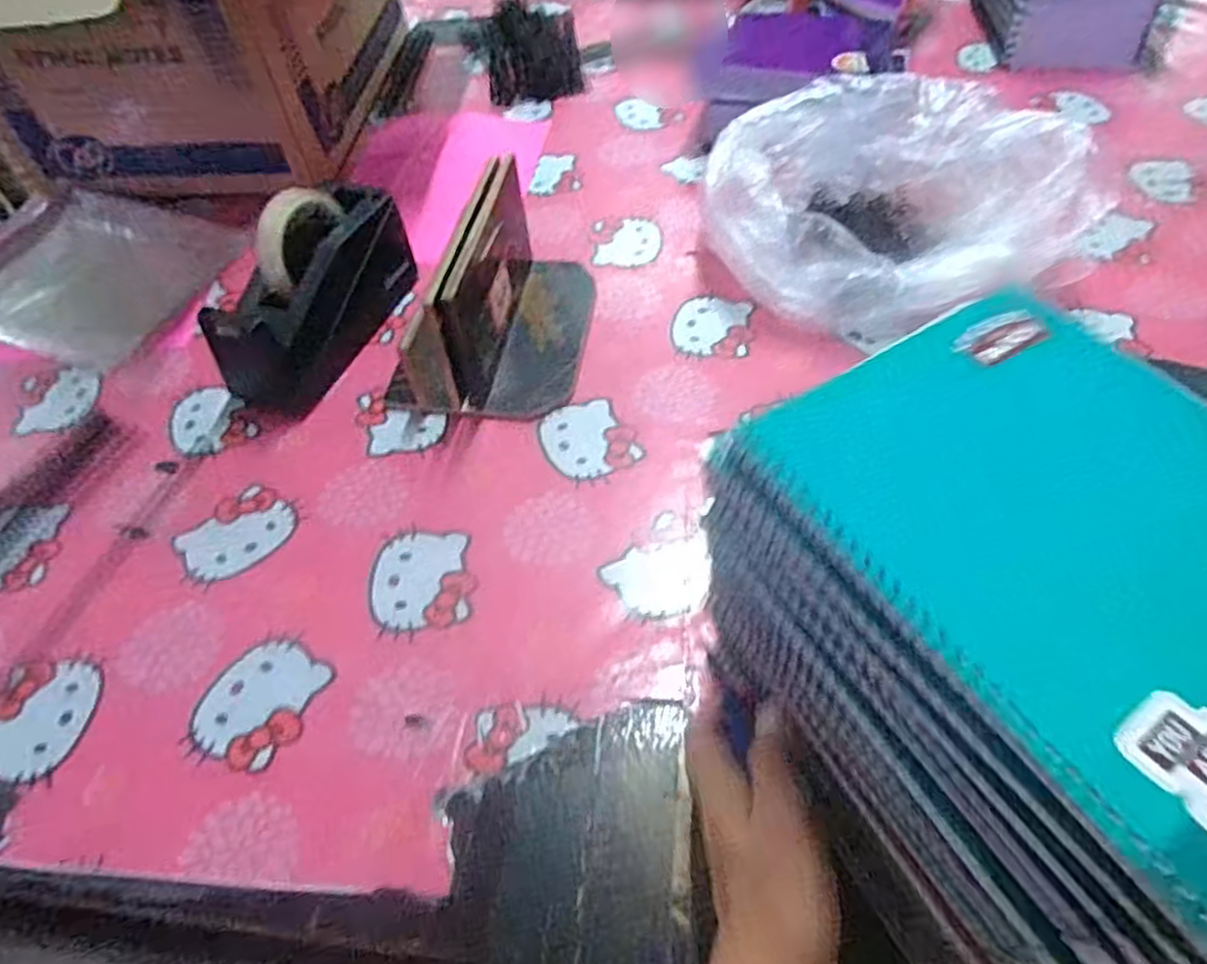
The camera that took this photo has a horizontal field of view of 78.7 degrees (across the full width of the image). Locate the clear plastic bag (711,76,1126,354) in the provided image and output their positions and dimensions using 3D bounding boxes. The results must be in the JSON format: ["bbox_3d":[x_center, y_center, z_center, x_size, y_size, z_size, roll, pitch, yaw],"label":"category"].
[{"bbox_3d":[0.241,-0.240,0.649,0.250,0.115,0.264,-30,57,-17],"label":"clear plastic bag"}]

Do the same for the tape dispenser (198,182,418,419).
[{"bbox_3d":[-0.245,-0.167,0.630,0.065,0.117,0.197,20,58,18],"label":"tape dispenser"}]

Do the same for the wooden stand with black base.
[{"bbox_3d":[-0.085,-0.167,0.615,0.143,0.120,0.204,11,56,13],"label":"wooden stand with black base"}]

